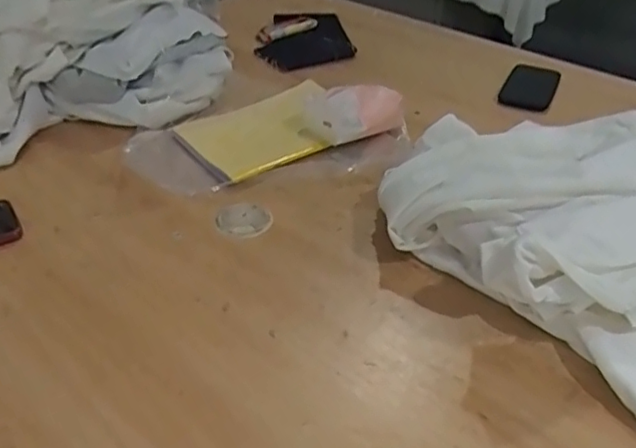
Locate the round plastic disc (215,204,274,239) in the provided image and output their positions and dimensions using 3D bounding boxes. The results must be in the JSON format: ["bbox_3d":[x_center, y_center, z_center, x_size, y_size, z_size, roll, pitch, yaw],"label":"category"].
[{"bbox_3d":[-0.087,-0.007,0.690,0.060,0.004,0.057,0,38,0],"label":"round plastic disc"}]

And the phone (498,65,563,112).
[{"bbox_3d":[0.347,-0.225,0.972,0.078,0.007,0.131,22,50,16],"label":"phone"}]

